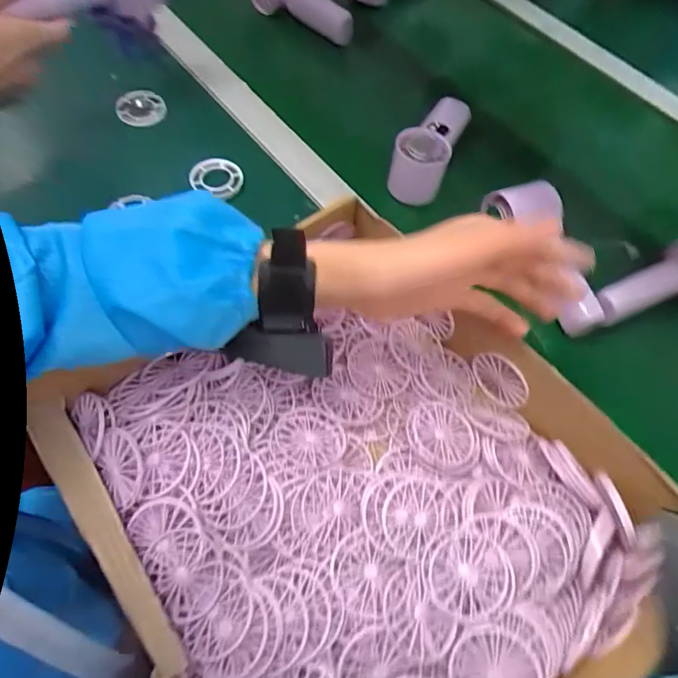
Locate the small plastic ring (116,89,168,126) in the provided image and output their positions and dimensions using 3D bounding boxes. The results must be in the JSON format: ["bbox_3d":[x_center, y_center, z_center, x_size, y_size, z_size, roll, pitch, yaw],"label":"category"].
[{"bbox_3d":[-0.215,-0.251,0.534,0.050,0.013,0.043,-12,63,-8],"label":"small plastic ring"}]

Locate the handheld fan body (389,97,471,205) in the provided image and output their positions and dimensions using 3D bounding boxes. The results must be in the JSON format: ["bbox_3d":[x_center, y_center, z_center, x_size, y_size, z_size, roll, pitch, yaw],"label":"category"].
[{"bbox_3d":[0.099,-0.217,0.516,0.051,0.069,0.137,20,63,9],"label":"handheld fan body"}]

